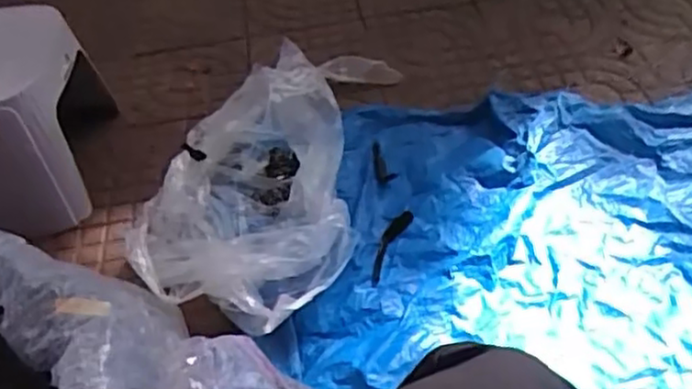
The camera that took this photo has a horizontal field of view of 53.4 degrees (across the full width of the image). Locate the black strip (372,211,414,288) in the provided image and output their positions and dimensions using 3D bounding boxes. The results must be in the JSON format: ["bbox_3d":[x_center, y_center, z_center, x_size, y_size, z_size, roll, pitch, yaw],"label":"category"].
[{"bbox_3d":[0.063,0.079,1.031,0.030,0.012,0.152,17,52,21],"label":"black strip"}]

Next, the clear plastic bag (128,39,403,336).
[{"bbox_3d":[-0.137,-0.018,1.020,0.328,0.166,0.419,7,47,14],"label":"clear plastic bag"}]

